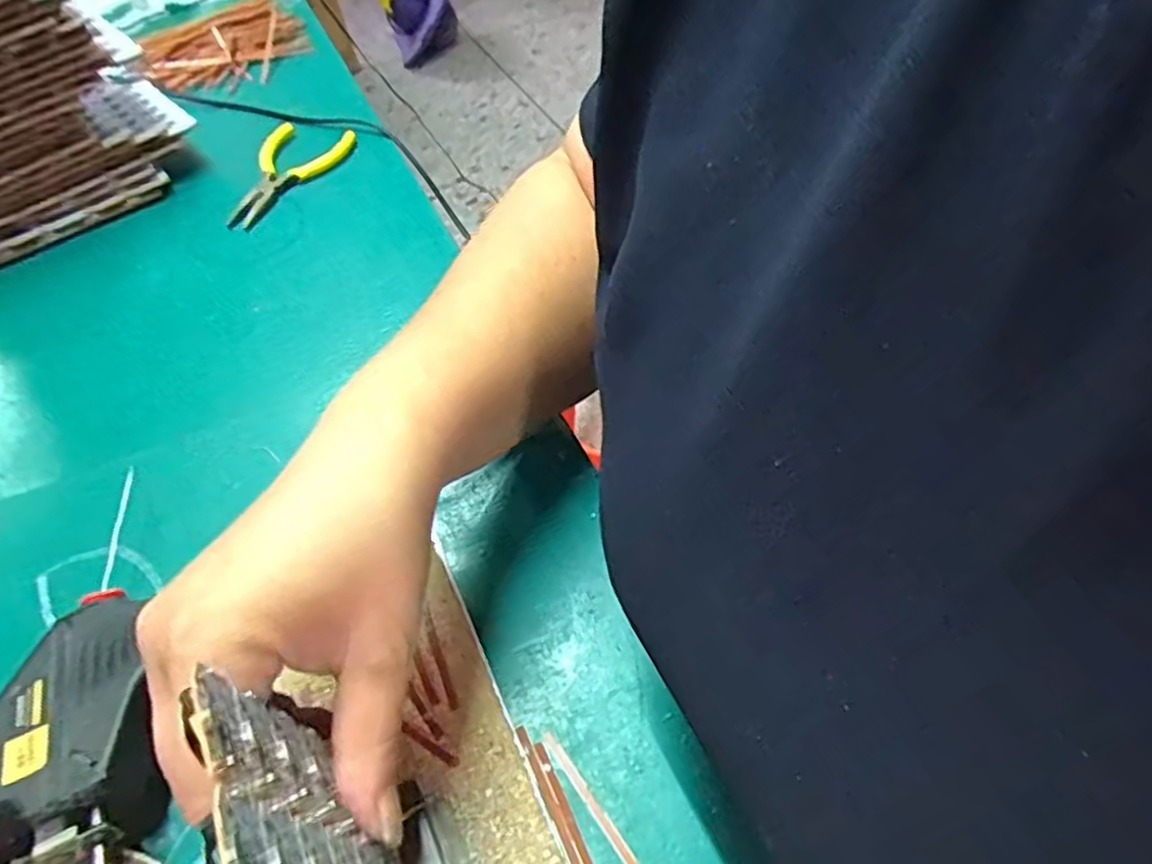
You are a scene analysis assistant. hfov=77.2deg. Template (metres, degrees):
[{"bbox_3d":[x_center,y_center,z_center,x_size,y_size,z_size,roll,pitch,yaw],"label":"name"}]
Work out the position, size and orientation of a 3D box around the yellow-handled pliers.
[{"bbox_3d":[-0.216,-0.191,0.539,0.064,0.020,0.117,9,50,11],"label":"yellow-handled pliers"}]

